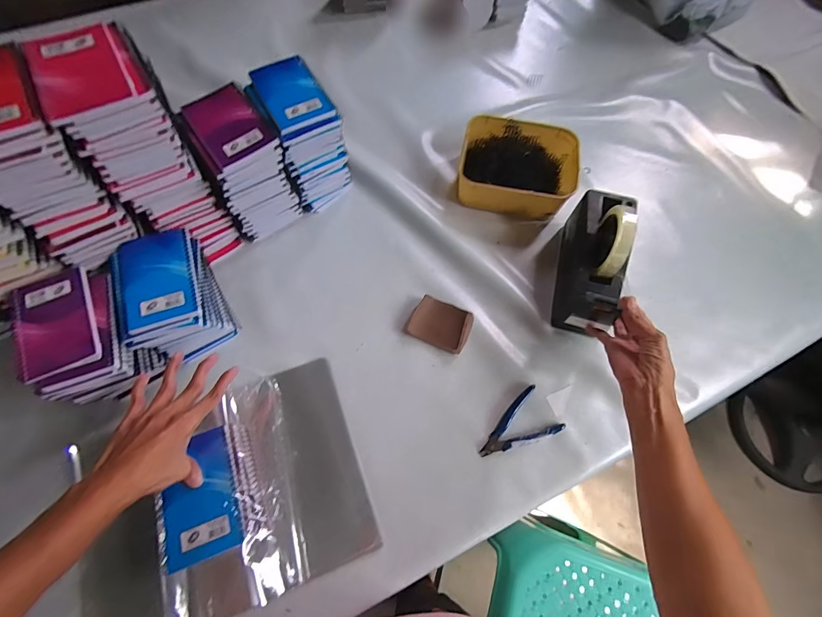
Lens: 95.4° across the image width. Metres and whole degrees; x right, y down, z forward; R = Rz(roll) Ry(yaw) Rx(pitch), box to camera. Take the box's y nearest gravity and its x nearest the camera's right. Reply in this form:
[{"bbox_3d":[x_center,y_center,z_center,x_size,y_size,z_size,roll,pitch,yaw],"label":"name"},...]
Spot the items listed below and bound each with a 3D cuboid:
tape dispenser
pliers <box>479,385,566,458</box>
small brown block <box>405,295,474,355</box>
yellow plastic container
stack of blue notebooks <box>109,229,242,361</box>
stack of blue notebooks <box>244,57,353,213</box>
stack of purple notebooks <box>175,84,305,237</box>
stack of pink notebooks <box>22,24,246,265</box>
[{"bbox_3d":[0.279,-0.075,0.563,0.074,0.133,0.206,15,66,4],"label":"tape dispenser"},{"bbox_3d":[0.142,0.163,0.512,0.115,0.011,0.069,-27,70,-13],"label":"pliers"},{"bbox_3d":[0.044,0.025,0.562,0.087,0.027,0.063,23,67,8],"label":"small brown block"},{"bbox_3d":[0.185,-0.245,0.661,0.198,0.063,0.170,12,66,3],"label":"yellow plastic container"},{"bbox_3d":[-0.327,-0.018,0.517,0.111,0.110,0.159,-24,69,-12],"label":"stack of blue notebooks"},{"bbox_3d":[-0.173,-0.270,0.606,0.100,0.167,0.149,-28,70,-14],"label":"stack of blue notebooks"},{"bbox_3d":[-0.249,-0.206,0.566,0.104,0.173,0.130,-32,71,-15],"label":"stack of purple notebooks"},{"bbox_3d":[-0.339,-0.190,0.505,0.099,0.265,0.152,-27,70,-14],"label":"stack of pink notebooks"}]

